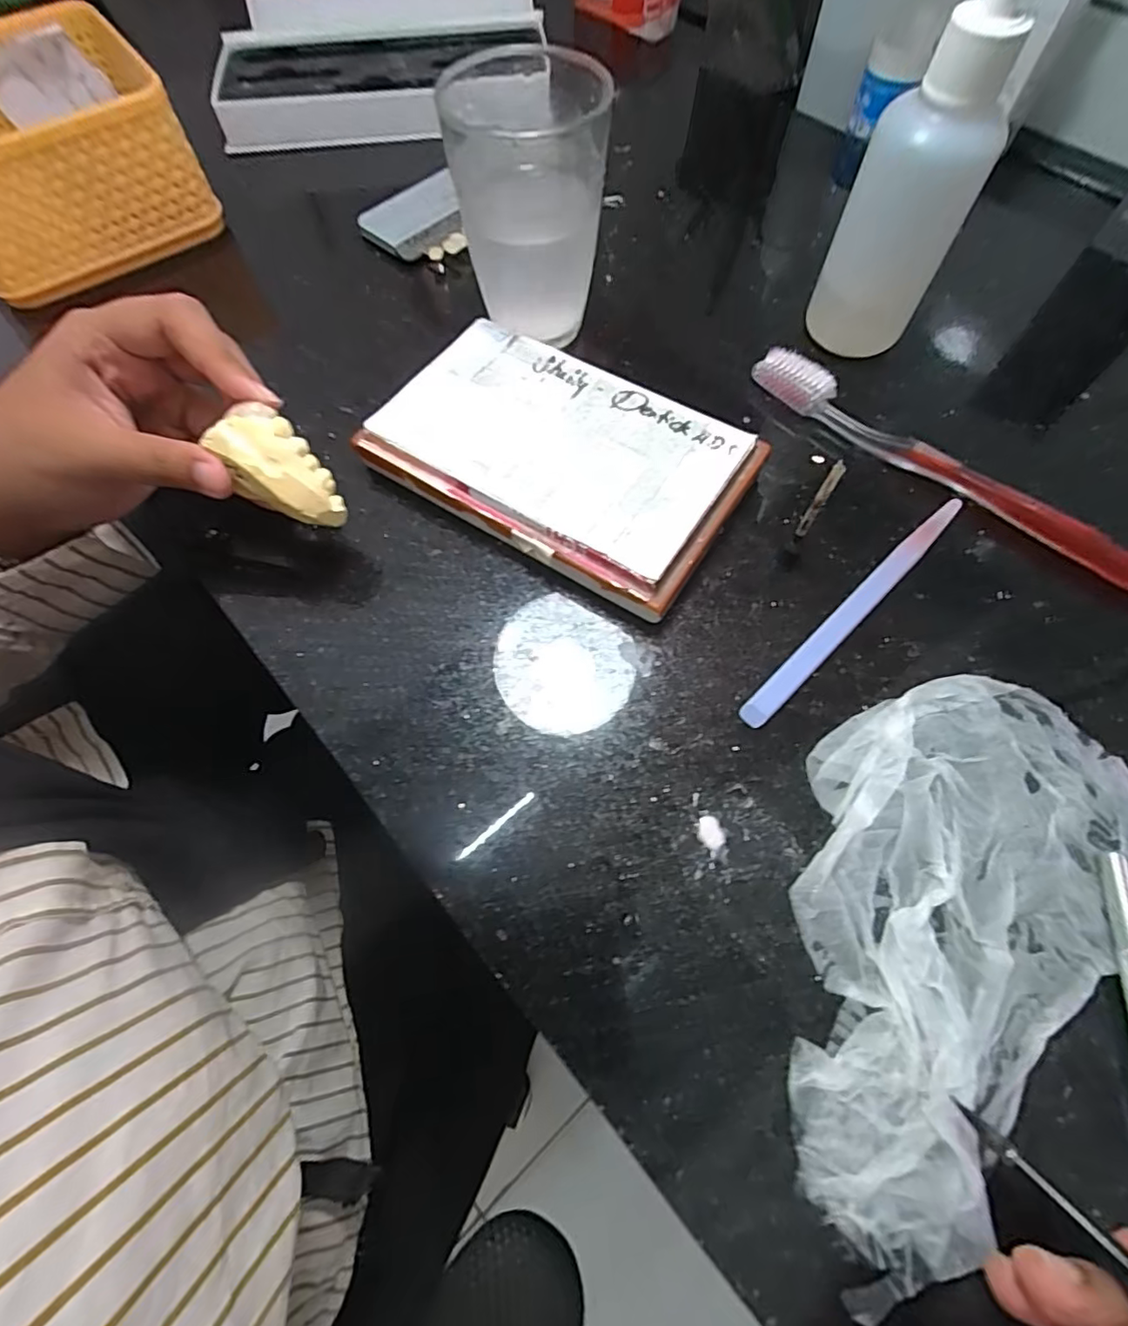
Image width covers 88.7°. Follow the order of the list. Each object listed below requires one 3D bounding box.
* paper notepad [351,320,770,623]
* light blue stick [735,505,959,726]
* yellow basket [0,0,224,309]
[{"bbox_3d":[-0.002,-0.087,0.248,0.148,0.022,0.090,29,72,14],"label":"paper notepad"},{"bbox_3d":[0.116,-0.023,0.226,0.136,0.005,0.010,-41,71,-16],"label":"light blue stick"},{"bbox_3d":[-0.280,-0.283,0.315,0.133,0.062,0.131,-34,69,-14],"label":"yellow basket"}]

